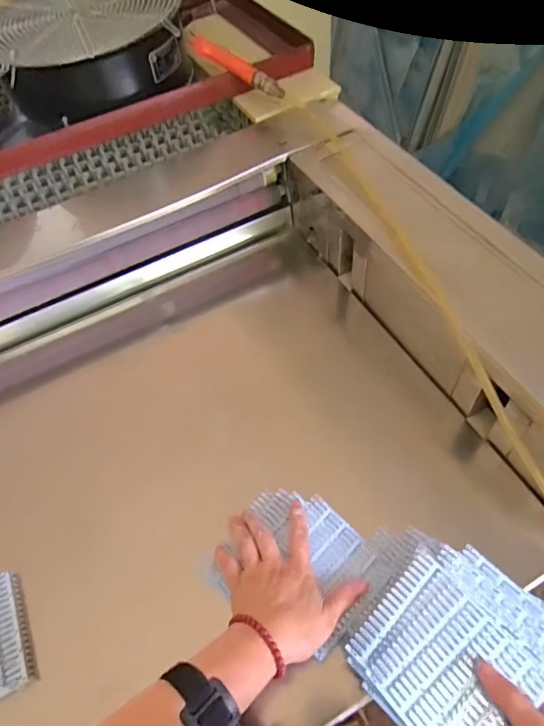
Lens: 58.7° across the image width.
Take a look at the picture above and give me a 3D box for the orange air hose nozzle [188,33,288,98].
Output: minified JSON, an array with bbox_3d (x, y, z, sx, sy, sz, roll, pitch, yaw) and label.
[{"bbox_3d":[-0.053,-0.454,0.746,0.163,0.024,0.026,31,62,-1],"label":"orange air hose nozzle"}]

